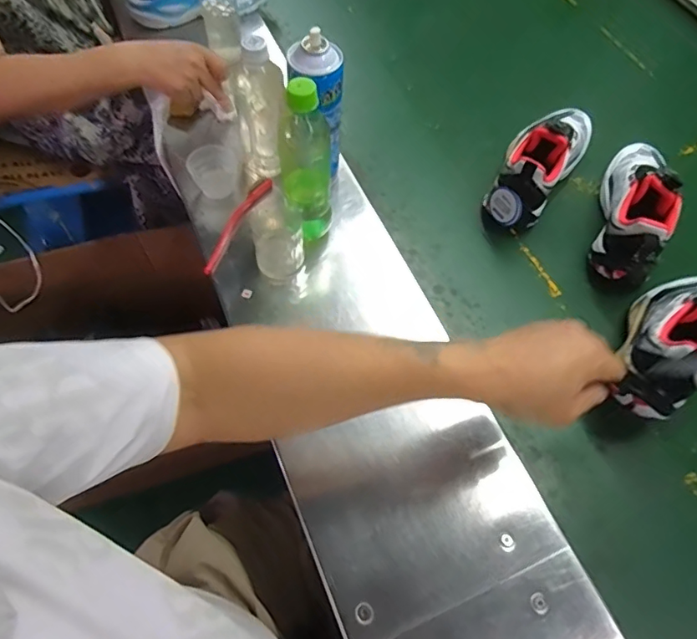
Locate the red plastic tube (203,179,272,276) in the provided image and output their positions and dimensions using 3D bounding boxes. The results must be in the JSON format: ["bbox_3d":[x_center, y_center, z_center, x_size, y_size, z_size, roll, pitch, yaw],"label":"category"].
[{"bbox_3d":[-0.151,-0.128,0.682,0.022,0.024,0.165,24,62,8],"label":"red plastic tube"}]

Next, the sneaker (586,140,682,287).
[{"bbox_3d":[0.391,-0.159,0.683,0.070,0.129,0.223,20,62,7],"label":"sneaker"}]

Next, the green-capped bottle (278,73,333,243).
[{"bbox_3d":[-0.050,-0.172,0.595,0.059,0.219,0.051,-1,61,-6],"label":"green-capped bottle"}]

